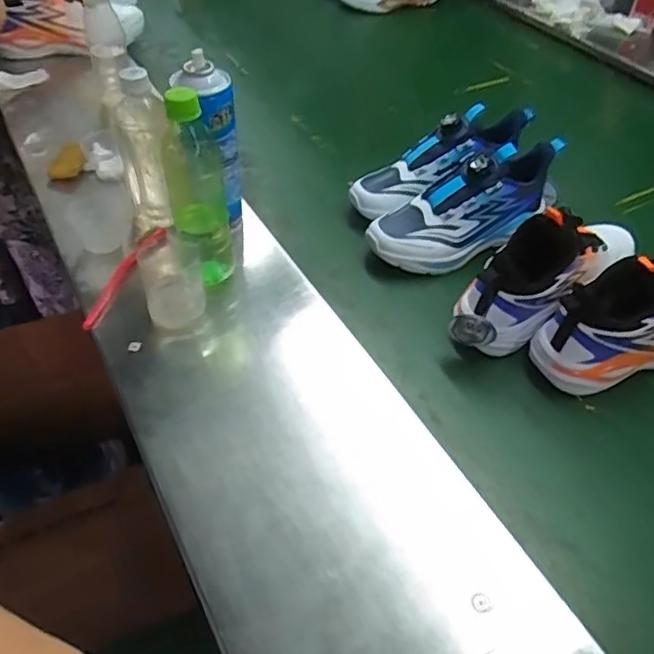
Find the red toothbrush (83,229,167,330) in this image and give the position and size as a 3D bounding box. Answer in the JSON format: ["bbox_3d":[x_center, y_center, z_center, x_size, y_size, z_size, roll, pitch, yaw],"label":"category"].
[{"bbox_3d":[-0.231,-0.060,0.681,0.028,0.015,0.162,15,48,12],"label":"red toothbrush"}]

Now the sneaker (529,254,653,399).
[{"bbox_3d":[0.330,-0.011,0.621,0.238,0.115,0.079,-12,48,-12],"label":"sneaker"}]

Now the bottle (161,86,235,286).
[{"bbox_3d":[-0.132,-0.134,0.630,0.060,0.216,0.068,-10,47,-11],"label":"bottle"}]

